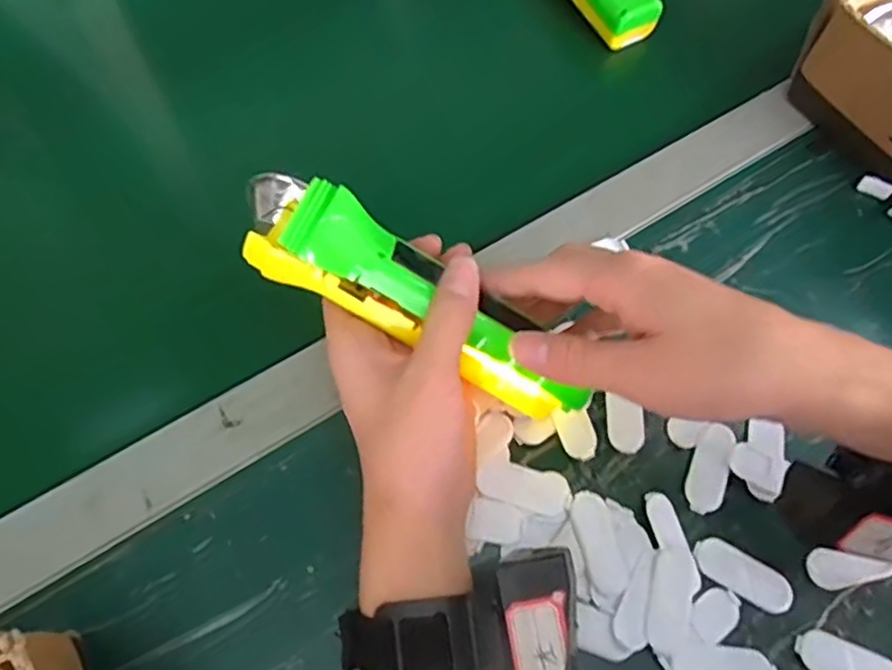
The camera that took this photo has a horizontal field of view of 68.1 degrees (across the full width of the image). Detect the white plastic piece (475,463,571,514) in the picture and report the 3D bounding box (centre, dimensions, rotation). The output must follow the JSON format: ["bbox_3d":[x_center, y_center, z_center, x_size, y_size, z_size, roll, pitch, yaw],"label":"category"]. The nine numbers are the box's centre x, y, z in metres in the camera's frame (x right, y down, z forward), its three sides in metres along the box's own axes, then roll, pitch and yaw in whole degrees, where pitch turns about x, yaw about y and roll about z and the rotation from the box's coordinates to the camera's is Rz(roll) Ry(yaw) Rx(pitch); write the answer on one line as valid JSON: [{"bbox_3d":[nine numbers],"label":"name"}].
[{"bbox_3d":[0.041,0.079,0.342,0.046,0.006,0.022,13,65,3],"label":"white plastic piece"}]

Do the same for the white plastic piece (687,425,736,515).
[{"bbox_3d":[0.141,0.071,0.352,0.020,0.007,0.047,19,66,5],"label":"white plastic piece"}]

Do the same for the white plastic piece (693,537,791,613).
[{"bbox_3d":[0.151,0.121,0.334,0.050,0.004,0.020,29,67,10],"label":"white plastic piece"}]

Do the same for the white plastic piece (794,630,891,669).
[{"bbox_3d":[0.196,0.160,0.320,0.051,0.004,0.019,21,66,6],"label":"white plastic piece"}]

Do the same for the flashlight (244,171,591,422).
[{"bbox_3d":[-0.010,-0.021,0.310,0.173,0.044,0.050,33,66,-13],"label":"flashlight"}]

